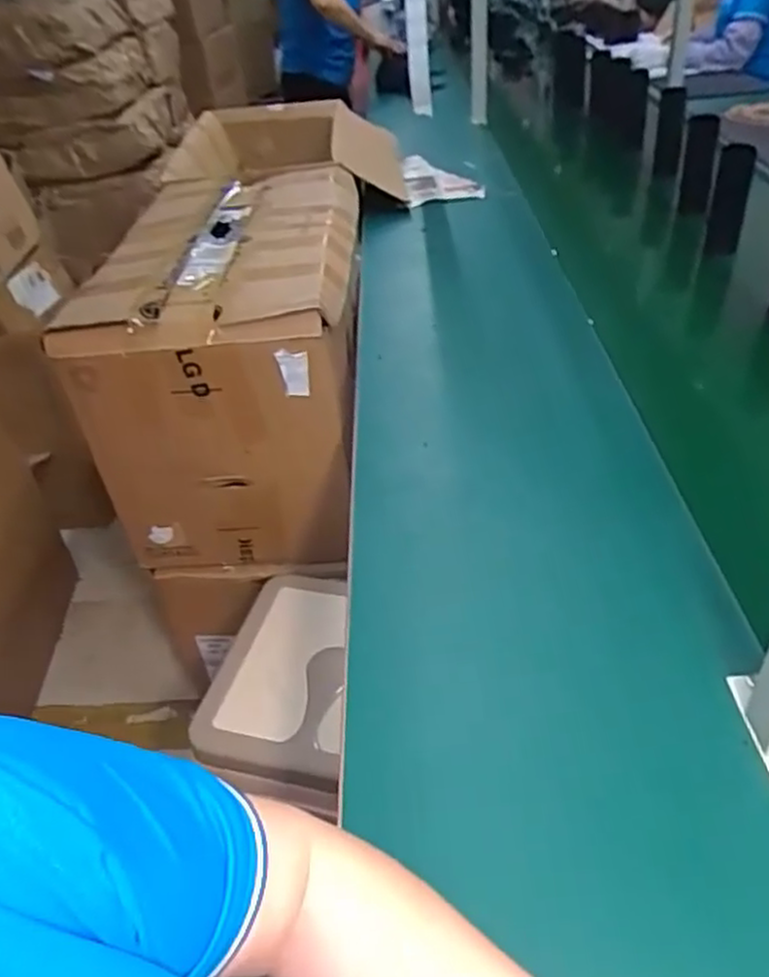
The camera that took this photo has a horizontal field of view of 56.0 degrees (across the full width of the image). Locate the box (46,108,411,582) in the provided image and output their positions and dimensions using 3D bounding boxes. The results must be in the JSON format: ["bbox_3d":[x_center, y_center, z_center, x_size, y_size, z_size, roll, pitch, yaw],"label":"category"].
[{"bbox_3d":[-0.230,-0.252,1.274,0.380,0.420,0.676,-3,39,2],"label":"box"}]

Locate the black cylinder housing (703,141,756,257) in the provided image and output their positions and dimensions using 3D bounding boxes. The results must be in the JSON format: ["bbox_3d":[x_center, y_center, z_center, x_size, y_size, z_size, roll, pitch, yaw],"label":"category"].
[{"bbox_3d":[0.592,-0.487,1.241,0.056,0.182,0.067,13,42,21],"label":"black cylinder housing"}]

